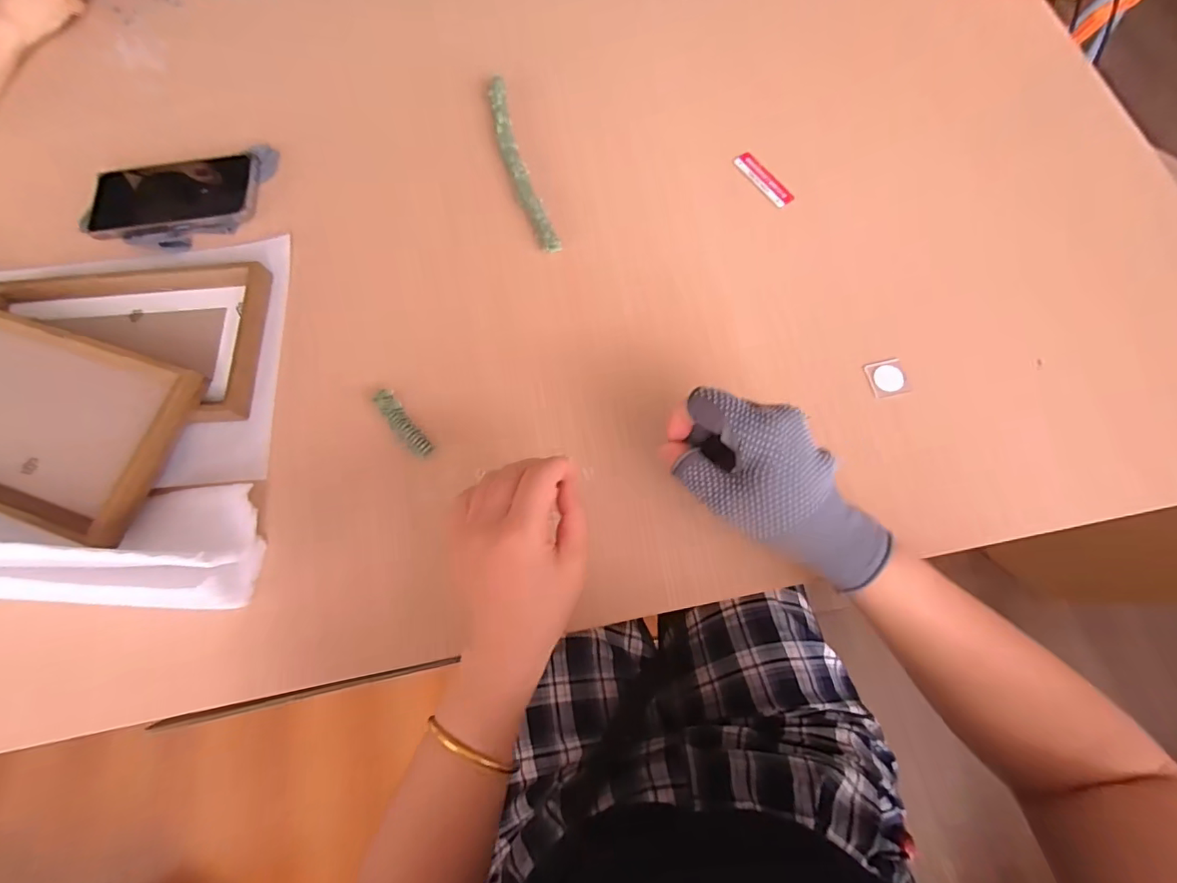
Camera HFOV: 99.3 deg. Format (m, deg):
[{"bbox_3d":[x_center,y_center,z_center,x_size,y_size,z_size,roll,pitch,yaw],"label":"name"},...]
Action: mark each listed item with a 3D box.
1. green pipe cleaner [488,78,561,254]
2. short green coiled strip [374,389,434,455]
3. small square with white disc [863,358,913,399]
[{"bbox_3d":[-0.069,-0.273,0.489,0.024,0.018,0.208,-18,73,-2],"label":"green pipe cleaner"},{"bbox_3d":[-0.153,-0.015,0.415,0.016,0.010,0.068,-39,75,-8],"label":"short green coiled strip"},{"bbox_3d":[0.246,-0.052,0.409,0.031,0.005,0.029,-13,73,0],"label":"small square with white disc"}]

